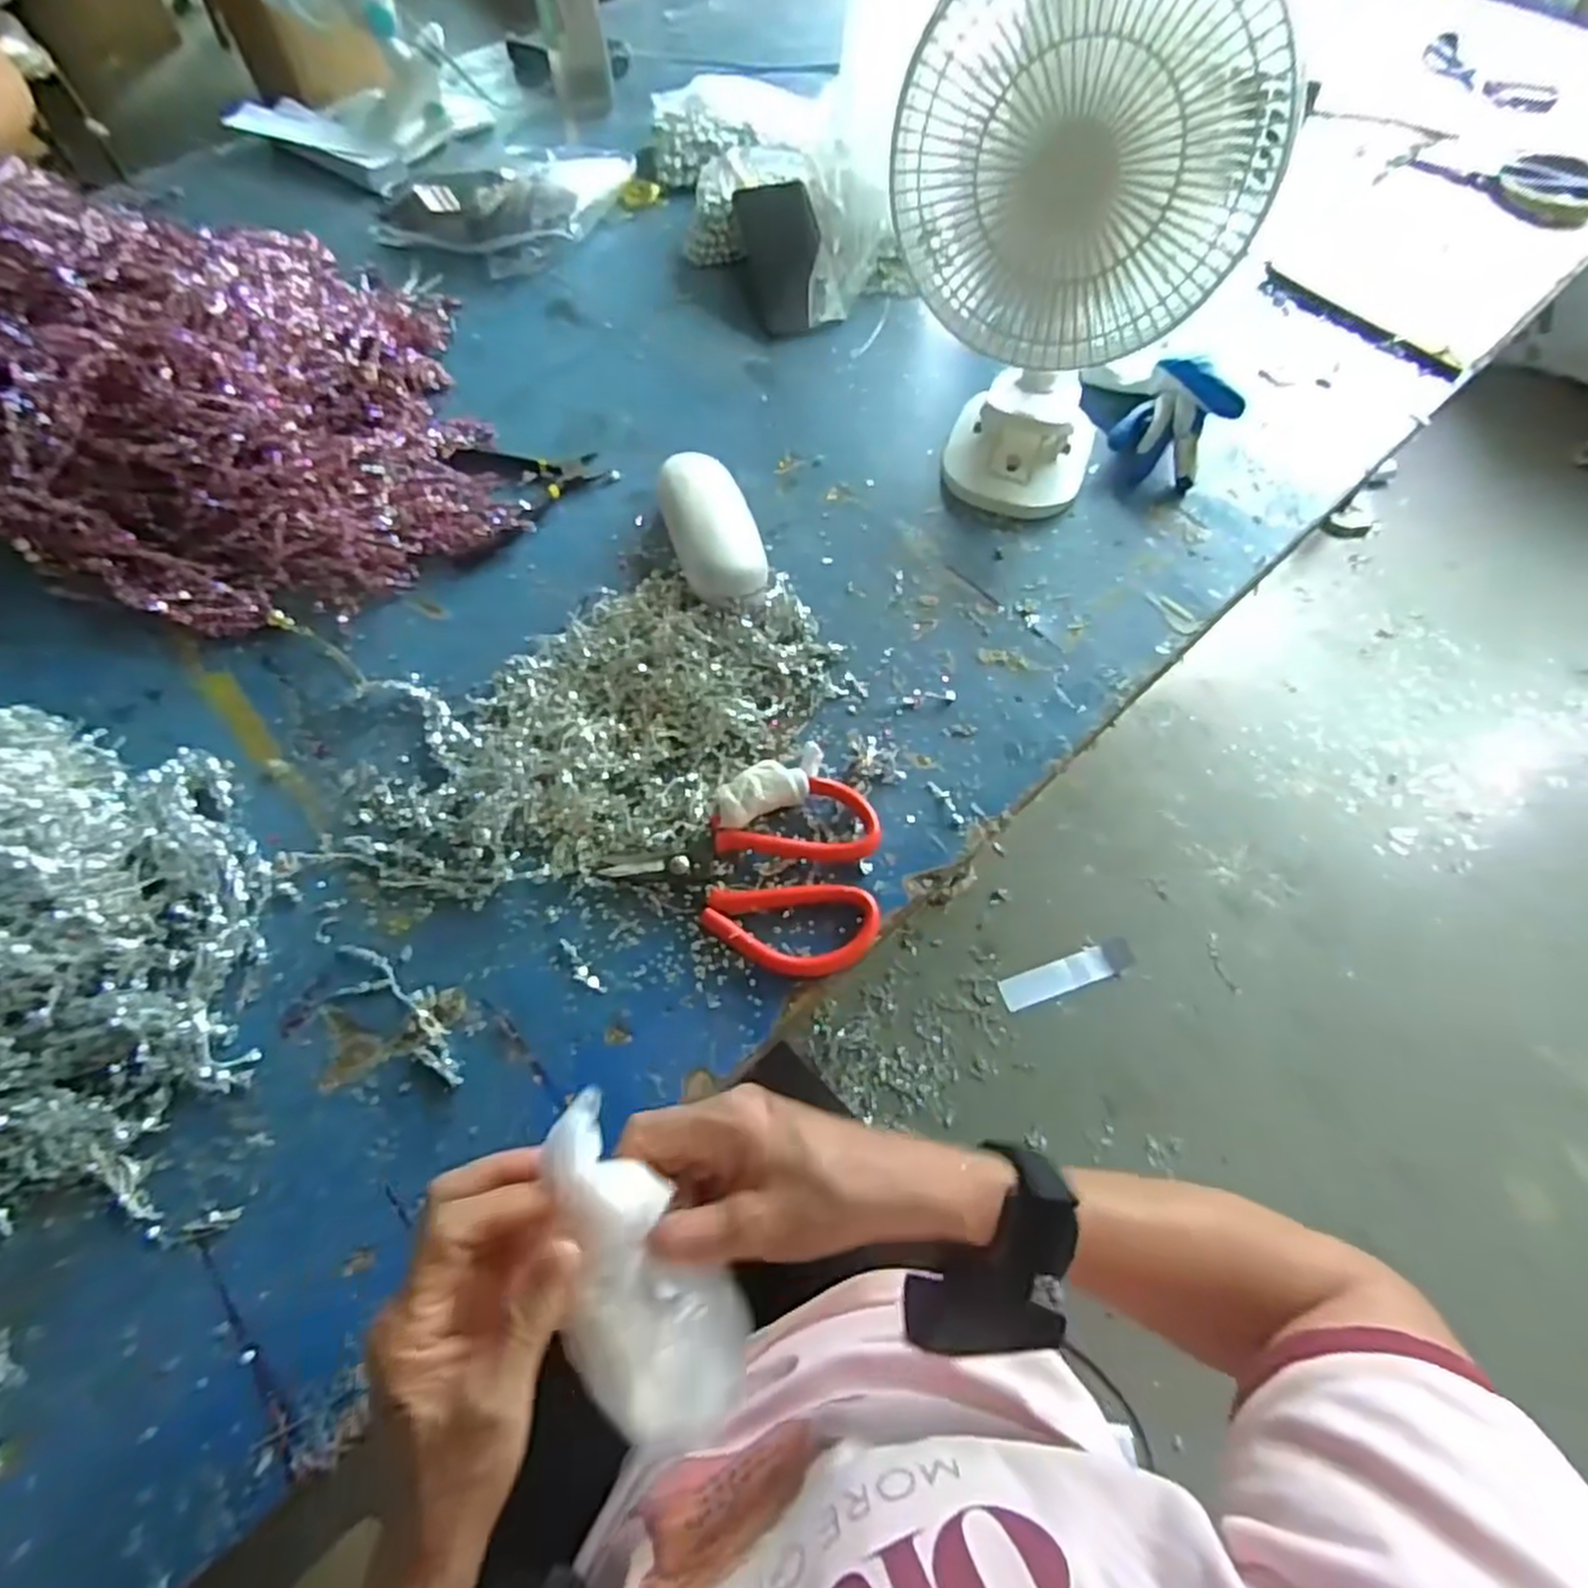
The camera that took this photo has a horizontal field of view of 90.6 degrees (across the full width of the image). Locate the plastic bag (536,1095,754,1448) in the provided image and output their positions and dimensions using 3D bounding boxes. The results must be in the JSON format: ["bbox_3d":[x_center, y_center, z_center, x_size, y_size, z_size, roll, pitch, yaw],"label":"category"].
[{"bbox_3d":[-0.062,0.187,0.309,0.062,0.024,0.134,-23,91,-13],"label":"plastic bag"}]

